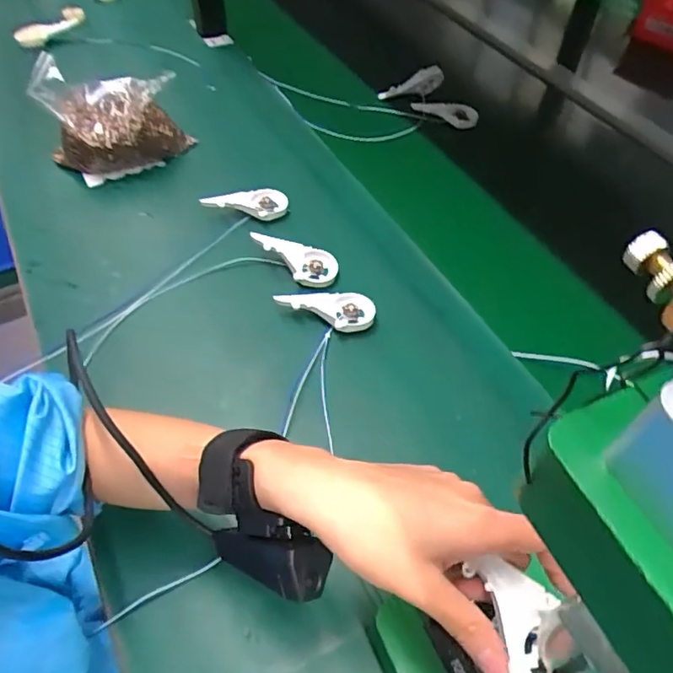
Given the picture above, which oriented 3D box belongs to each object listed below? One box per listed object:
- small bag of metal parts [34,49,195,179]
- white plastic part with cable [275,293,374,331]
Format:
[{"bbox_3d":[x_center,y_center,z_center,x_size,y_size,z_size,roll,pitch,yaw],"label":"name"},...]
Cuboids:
[{"bbox_3d":[-0.270,-0.257,0.668,0.169,0.089,0.094,0,52,-3],"label":"small bag of metal parts"},{"bbox_3d":[-0.011,-0.025,0.529,0.092,0.022,0.041,3,52,0],"label":"white plastic part with cable"}]

